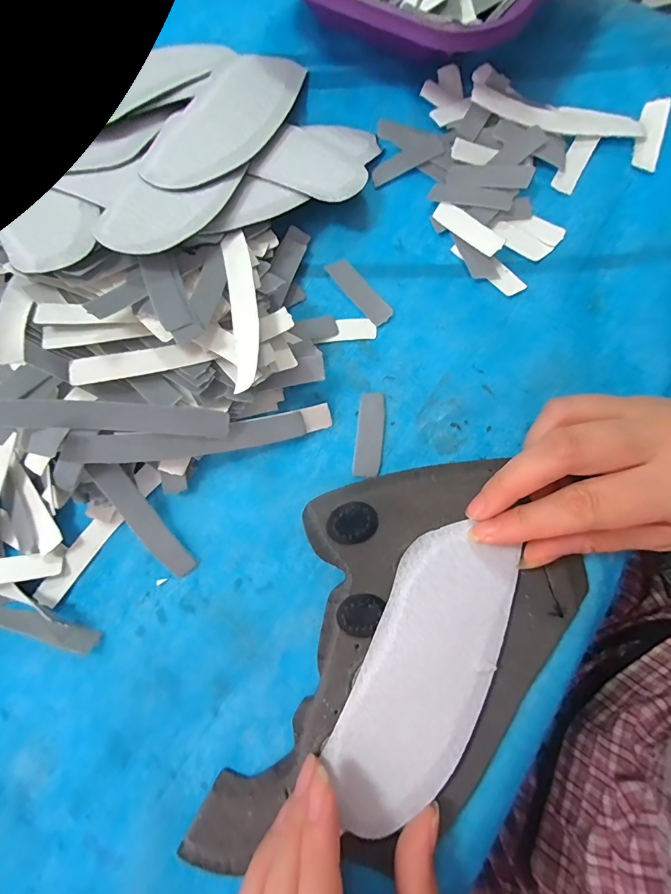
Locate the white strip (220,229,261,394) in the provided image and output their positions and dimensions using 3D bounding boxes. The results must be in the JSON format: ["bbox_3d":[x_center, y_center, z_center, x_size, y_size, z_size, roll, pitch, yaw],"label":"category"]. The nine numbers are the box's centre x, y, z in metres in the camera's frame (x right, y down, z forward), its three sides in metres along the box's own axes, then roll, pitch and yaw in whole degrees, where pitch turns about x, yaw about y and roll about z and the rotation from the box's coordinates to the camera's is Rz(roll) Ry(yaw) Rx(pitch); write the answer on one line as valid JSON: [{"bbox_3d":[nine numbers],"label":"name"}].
[{"bbox_3d":[-0.044,-0.069,0.186,0.014,0.011,0.091,-10,77,-1],"label":"white strip"}]

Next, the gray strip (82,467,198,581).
[{"bbox_3d":[-0.094,0.035,0.191,0.013,0.004,0.068,-38,96,-7],"label":"gray strip"}]

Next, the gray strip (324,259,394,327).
[{"bbox_3d":[0.014,-0.089,0.220,0.013,0.004,0.046,-39,79,-7],"label":"gray strip"}]

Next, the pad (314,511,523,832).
[{"bbox_3d":[0.040,0.101,0.175,0.053,0.005,0.131,26,81,4],"label":"pad"}]

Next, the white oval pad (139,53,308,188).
[{"bbox_3d":[-0.062,-0.190,0.223,0.052,0.006,0.135,24,68,4],"label":"white oval pad"}]

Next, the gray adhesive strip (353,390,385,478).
[{"bbox_3d":[0.019,-0.007,0.205,0.014,0.004,0.045,6,77,3],"label":"gray adhesive strip"}]

